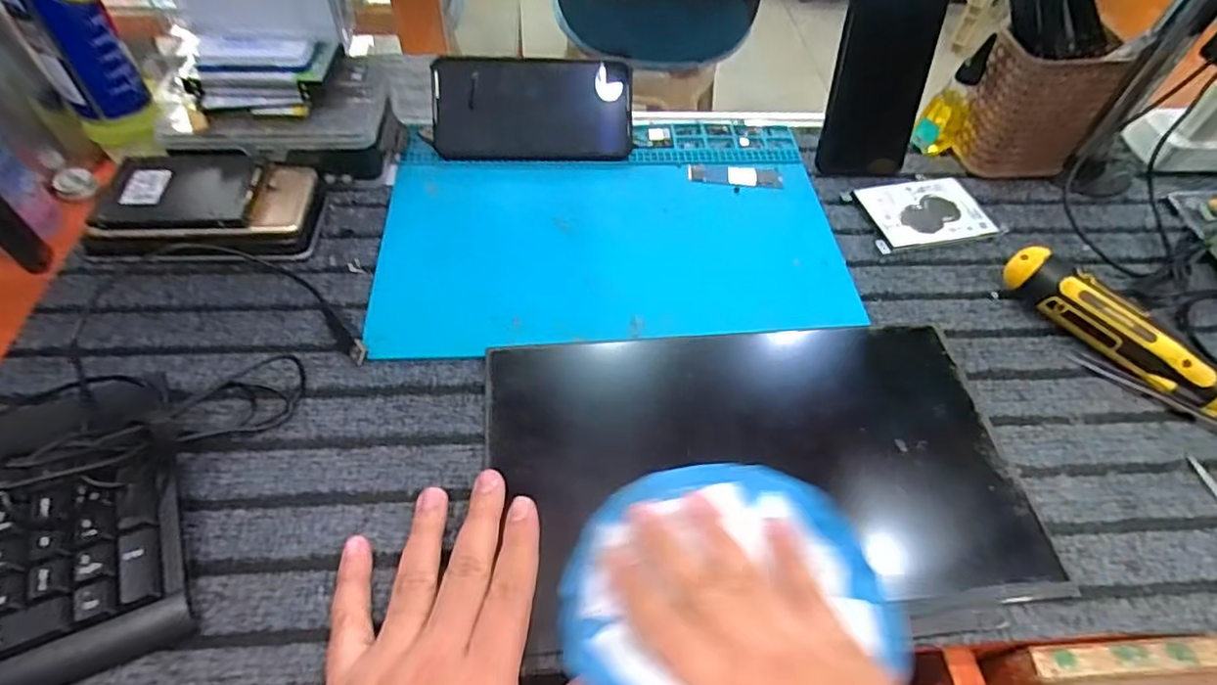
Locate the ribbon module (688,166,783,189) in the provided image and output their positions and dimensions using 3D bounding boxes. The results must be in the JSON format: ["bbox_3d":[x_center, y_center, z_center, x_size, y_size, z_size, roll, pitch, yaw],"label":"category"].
[{"bbox_3d":[0.107,-0.141,0.524,0.078,0.006,0.021,5,52,-1],"label":"ribbon module"}]

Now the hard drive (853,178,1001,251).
[{"bbox_3d":[0.255,-0.106,0.502,0.098,0.009,0.068,-9,54,-12],"label":"hard drive"}]

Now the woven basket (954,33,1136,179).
[{"bbox_3d":[0.351,-0.194,0.515,0.092,0.097,0.050,-2,53,-6],"label":"woven basket"}]

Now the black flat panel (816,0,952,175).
[{"bbox_3d":[0.219,-0.214,0.498,0.075,0.154,0.010,1,31,-4],"label":"black flat panel"}]

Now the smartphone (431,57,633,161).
[{"bbox_3d":[-0.060,-0.189,0.507,0.158,0.077,0.010,-1,16,-3],"label":"smartphone"}]

